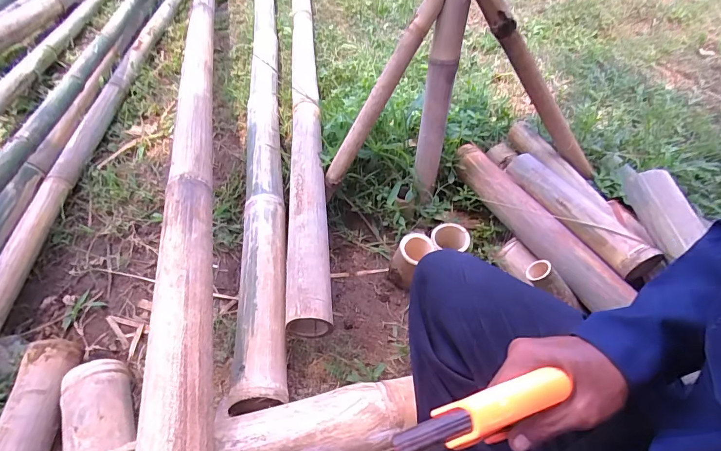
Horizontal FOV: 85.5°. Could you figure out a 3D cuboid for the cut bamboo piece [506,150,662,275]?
[{"bbox_3d":[0.427,-0.039,0.786,0.071,0.045,0.342,-17,48,-19],"label":"cut bamboo piece"}]

